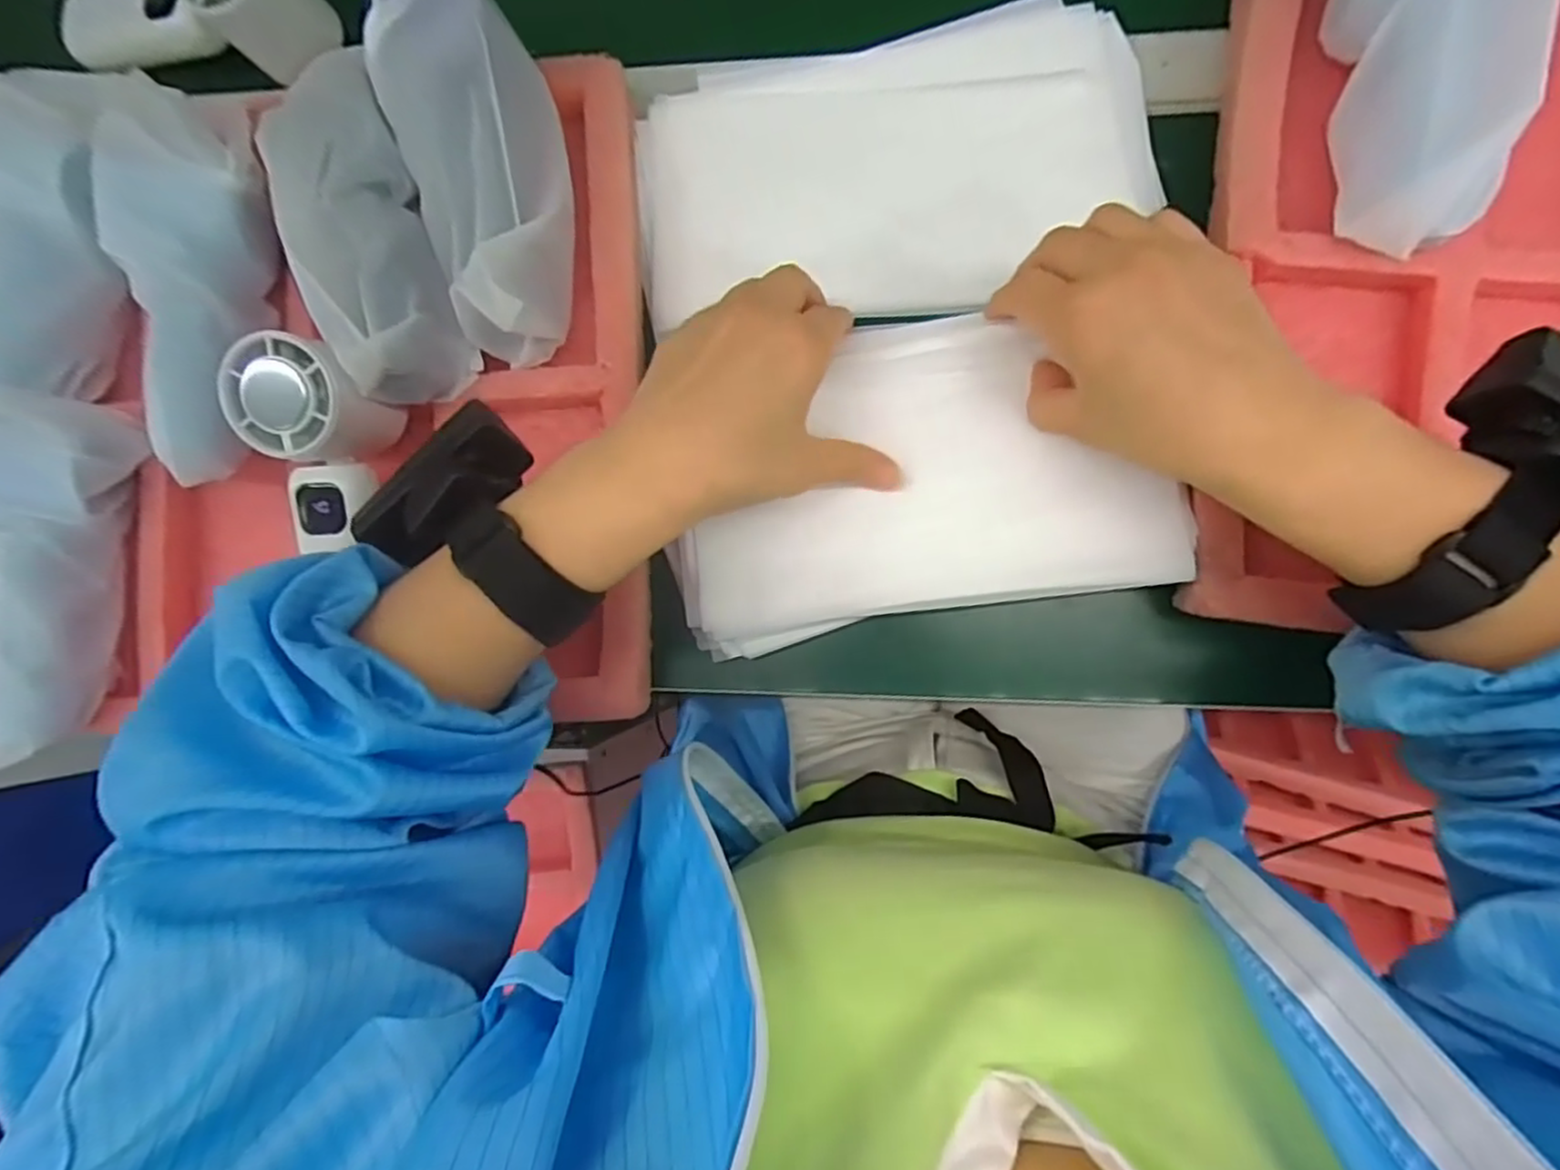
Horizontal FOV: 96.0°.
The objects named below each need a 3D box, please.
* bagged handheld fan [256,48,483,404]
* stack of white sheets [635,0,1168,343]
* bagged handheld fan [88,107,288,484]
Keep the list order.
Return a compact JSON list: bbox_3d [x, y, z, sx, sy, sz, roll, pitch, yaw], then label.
[{"bbox_3d":[-0.199,-0.182,0.330,0.056,0.047,0.176,-24,85,4],"label":"bagged handheld fan"},{"bbox_3d":[0.053,-0.206,0.355,0.253,0.019,0.141,-11,86,5],"label":"stack of white sheets"},{"bbox_3d":[-0.288,-0.142,0.343,0.060,0.048,0.183,2,87,6],"label":"bagged handheld fan"}]

